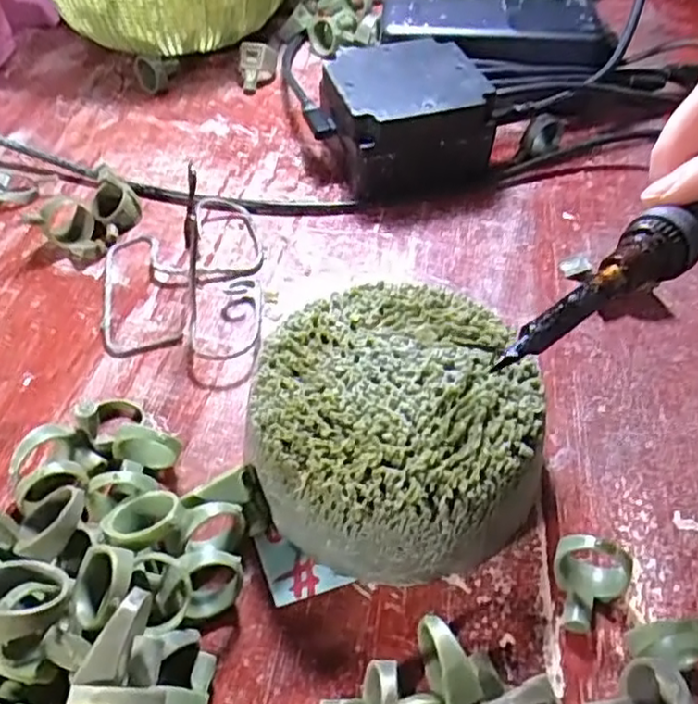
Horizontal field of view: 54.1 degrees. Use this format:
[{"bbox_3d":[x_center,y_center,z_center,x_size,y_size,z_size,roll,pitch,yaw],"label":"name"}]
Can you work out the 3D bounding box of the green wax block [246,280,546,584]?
[{"bbox_3d":[0.014,0.026,0.249,0.097,0.046,0.101,-11,50,-9],"label":"green wax block"}]

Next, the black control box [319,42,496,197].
[{"bbox_3d":[0.031,-0.128,0.378,0.086,0.051,0.082,-16,51,-14],"label":"black control box"}]

